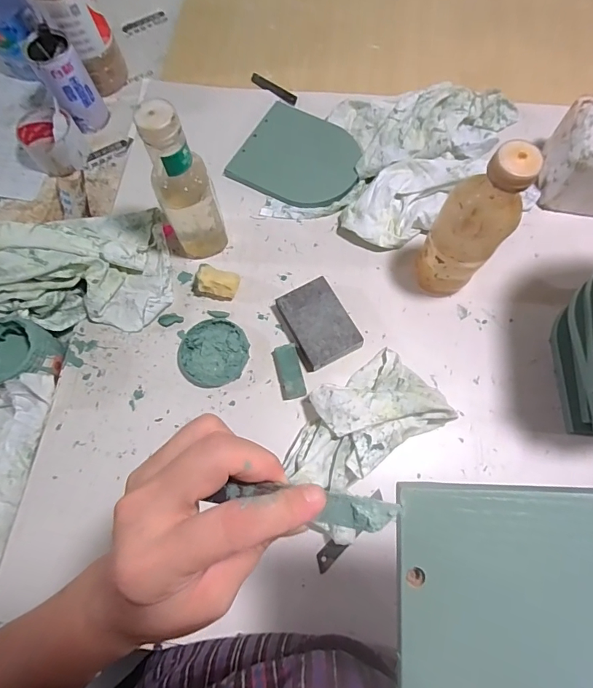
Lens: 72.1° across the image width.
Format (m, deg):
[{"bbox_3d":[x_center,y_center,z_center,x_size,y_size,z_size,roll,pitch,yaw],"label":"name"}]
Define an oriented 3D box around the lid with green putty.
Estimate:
[{"bbox_3d":[-0.100,0.010,0.492,0.081,0.012,0.083,0,71,1],"label":"lid with green putty"}]

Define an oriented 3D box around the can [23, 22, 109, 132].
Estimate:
[{"bbox_3d":[-0.328,-0.373,0.594,0.063,0.112,0.077,-28,73,-8],"label":"can"}]

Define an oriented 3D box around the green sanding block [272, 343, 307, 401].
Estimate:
[{"bbox_3d":[-0.008,0.033,0.481,0.030,0.014,0.062,-14,71,-3],"label":"green sanding block"}]

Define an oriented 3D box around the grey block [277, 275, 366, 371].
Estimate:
[{"bbox_3d":[0.026,-0.023,0.495,0.070,0.028,0.098,-26,72,-7],"label":"grey block"}]

